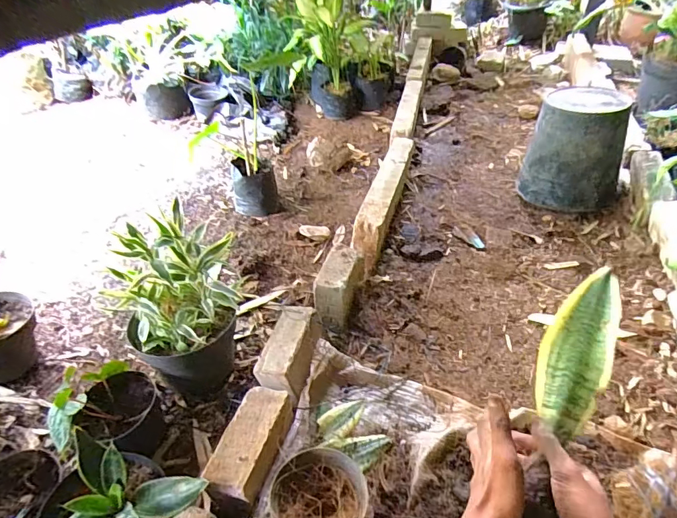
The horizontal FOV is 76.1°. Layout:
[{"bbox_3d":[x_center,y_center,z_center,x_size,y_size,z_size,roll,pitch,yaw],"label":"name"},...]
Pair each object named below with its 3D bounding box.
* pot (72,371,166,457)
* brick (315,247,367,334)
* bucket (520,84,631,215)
[{"bbox_3d":[-0.404,0.304,0.833,0.123,0.134,0.133,-3,41,2],"label":"pot"},{"bbox_3d":[0.004,0.072,1.092,0.080,0.144,0.184,11,43,18],"label":"brick"},{"bbox_3d":[0.781,-0.359,1.423,0.289,0.328,0.253,15,44,21],"label":"bucket"}]

